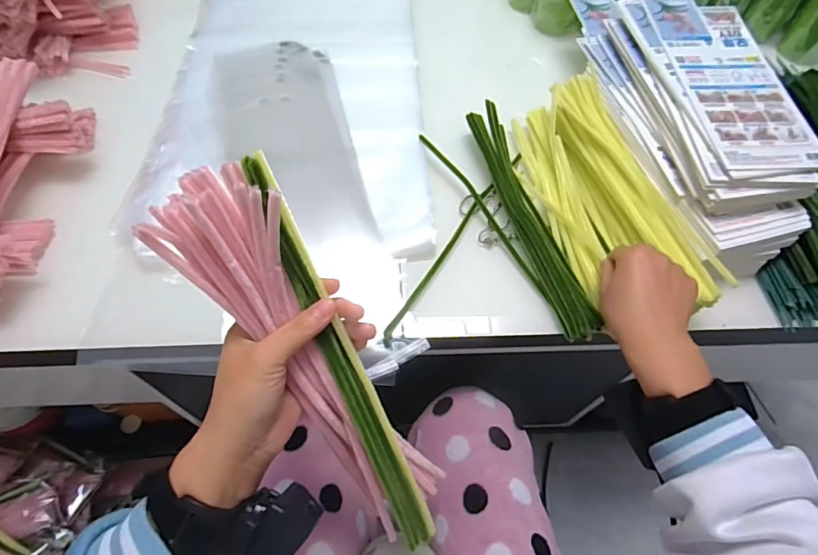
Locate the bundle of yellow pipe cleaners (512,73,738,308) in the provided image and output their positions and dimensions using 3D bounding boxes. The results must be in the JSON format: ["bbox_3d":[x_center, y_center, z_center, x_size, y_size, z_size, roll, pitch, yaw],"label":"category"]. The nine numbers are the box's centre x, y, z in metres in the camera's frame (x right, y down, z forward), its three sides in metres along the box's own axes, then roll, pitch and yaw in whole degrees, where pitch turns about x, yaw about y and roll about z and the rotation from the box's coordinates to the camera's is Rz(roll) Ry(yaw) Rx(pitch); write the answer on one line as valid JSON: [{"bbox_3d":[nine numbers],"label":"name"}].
[{"bbox_3d":[0.209,-0.092,0.516,0.119,0.063,0.297,-16,60,-11],"label":"bundle of yellow pipe cleaners"}]

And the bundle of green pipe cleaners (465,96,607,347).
[{"bbox_3d":[0.130,-0.073,0.512,0.042,0.028,0.289,-13,61,-9],"label":"bundle of green pipe cleaners"}]

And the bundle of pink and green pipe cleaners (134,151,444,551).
[{"bbox_3d":[-0.055,0.069,0.314,0.071,0.291,0.041,-34,24,-19],"label":"bundle of pink and green pipe cleaners"}]

